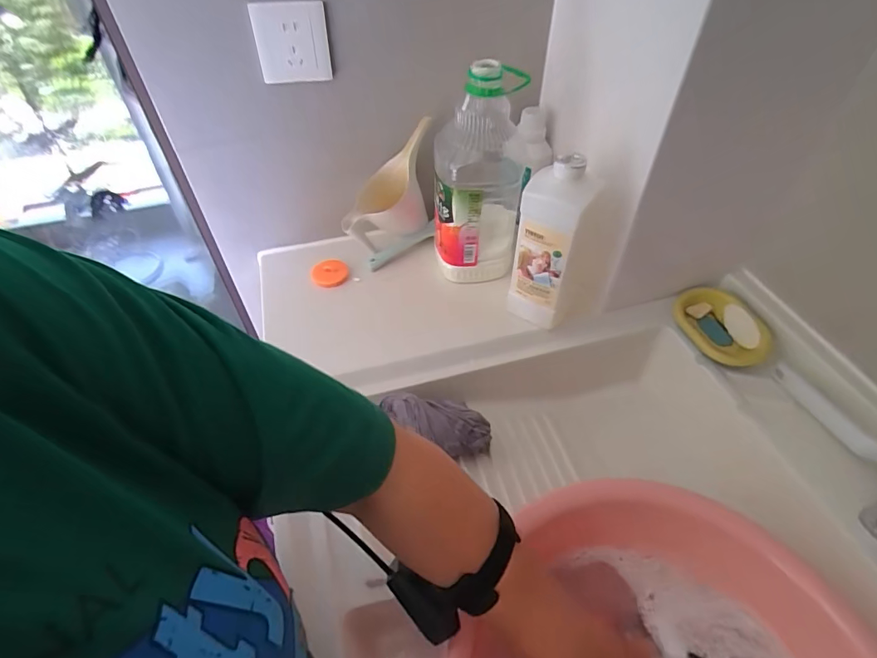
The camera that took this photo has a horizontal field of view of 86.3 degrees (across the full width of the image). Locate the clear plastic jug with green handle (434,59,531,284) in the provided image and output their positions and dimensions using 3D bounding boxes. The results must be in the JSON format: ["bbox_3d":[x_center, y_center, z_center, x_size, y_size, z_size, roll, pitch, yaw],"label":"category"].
[{"bbox_3d":[0.059,-0.219,0.664,0.119,0.281,0.145,7,49,7],"label":"clear plastic jug with green handle"}]

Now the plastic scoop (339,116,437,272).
[{"bbox_3d":[-0.079,-0.209,0.729,0.136,0.185,0.116,-4,49,-4],"label":"plastic scoop"}]

